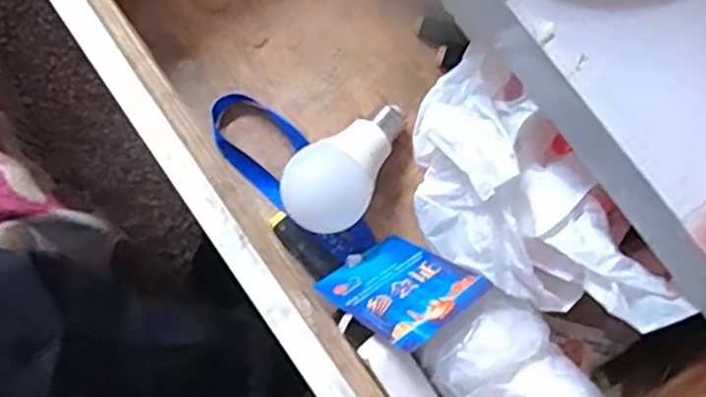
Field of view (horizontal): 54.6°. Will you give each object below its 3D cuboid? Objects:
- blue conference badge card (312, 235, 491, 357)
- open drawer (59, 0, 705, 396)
[{"bbox_3d":[0.029,0.054,0.415,0.068,0.091,0.006,-32,122,-23],"label":"blue conference badge card"},{"bbox_3d":[0.021,-0.027,0.424,0.258,0.111,0.487,-33,79,-9],"label":"open drawer"}]

